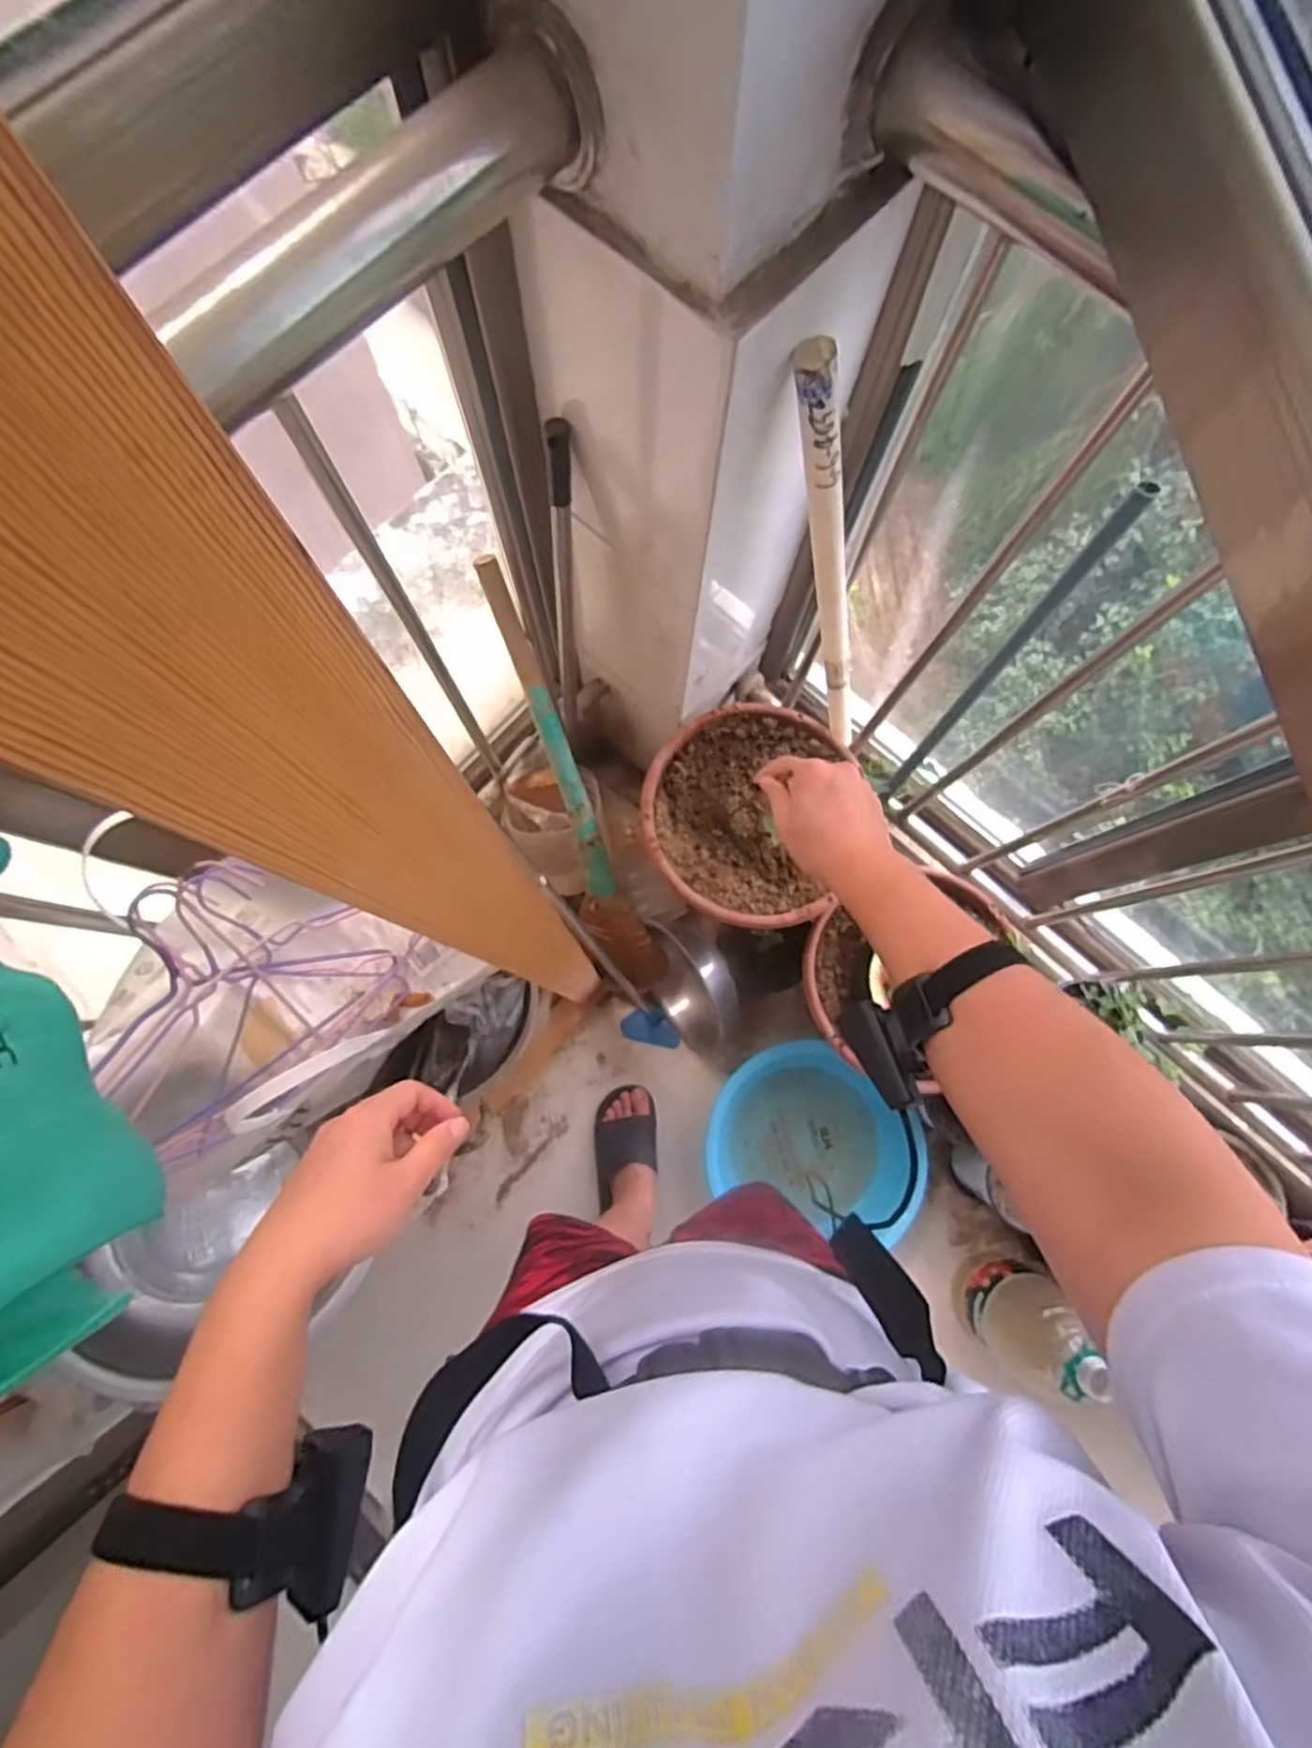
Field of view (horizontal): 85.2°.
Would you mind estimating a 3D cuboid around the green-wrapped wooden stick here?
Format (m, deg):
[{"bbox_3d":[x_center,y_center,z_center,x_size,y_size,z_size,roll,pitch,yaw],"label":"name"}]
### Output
[{"bbox_3d":[-0.138,-0.166,1.000,0.042,0.551,0.033,-20,40,-4],"label":"green-wrapped wooden stick"}]

